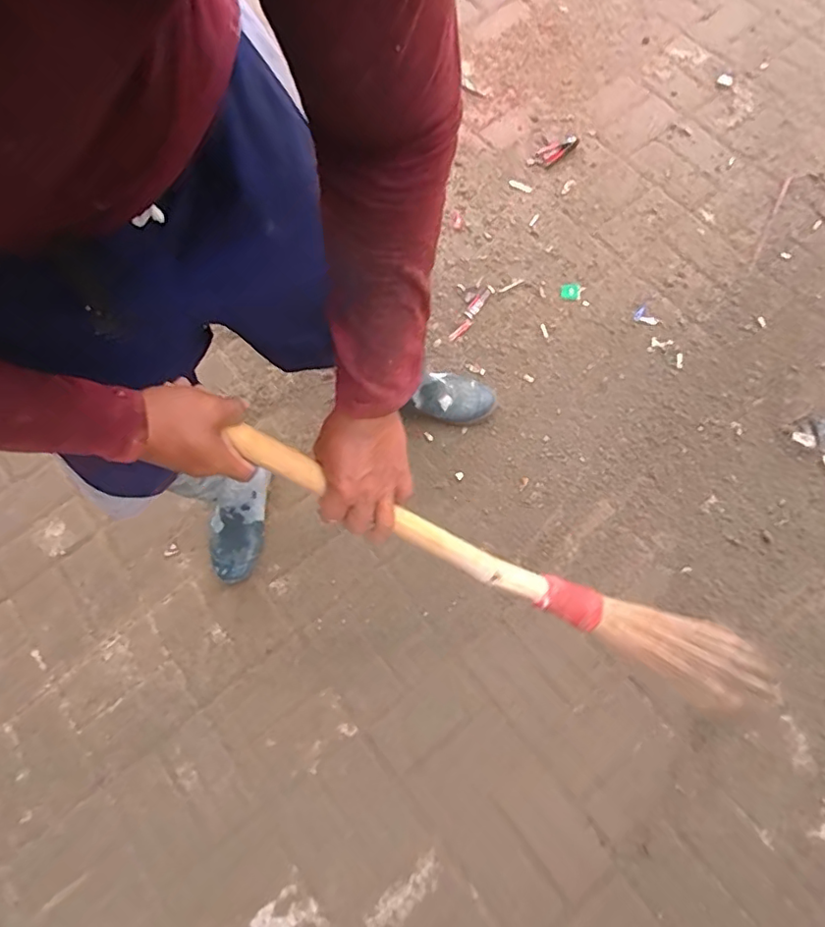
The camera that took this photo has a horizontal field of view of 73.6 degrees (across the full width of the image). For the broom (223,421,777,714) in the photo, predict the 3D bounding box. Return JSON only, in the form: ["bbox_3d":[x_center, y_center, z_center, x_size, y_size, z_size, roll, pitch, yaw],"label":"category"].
[{"bbox_3d":[0.169,0.152,0.663,0.803,0.036,0.098,28,69,-21],"label":"broom"}]

